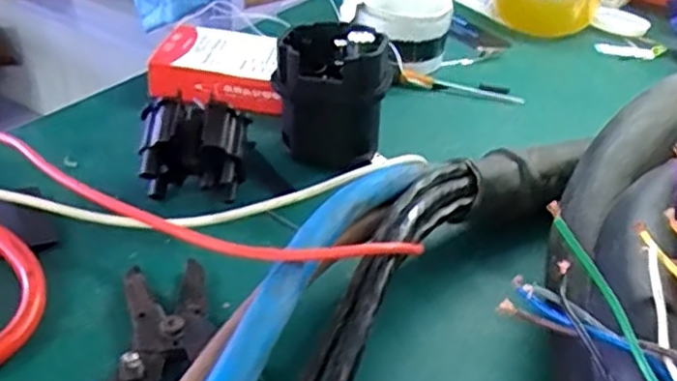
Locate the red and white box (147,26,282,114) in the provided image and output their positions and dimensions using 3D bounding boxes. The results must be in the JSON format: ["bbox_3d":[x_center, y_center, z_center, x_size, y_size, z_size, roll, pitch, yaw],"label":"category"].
[{"bbox_3d":[-0.085,-0.088,0.525,0.094,0.033,0.072,9,34,3],"label":"red and white box"}]

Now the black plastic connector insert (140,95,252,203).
[{"bbox_3d":[-0.081,-0.021,0.402,0.059,0.054,0.040,6,34,-2],"label":"black plastic connector insert"}]

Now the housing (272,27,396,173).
[{"bbox_3d":[-0.005,-0.065,0.462,0.071,0.078,0.069,6,34,-2],"label":"housing"}]

